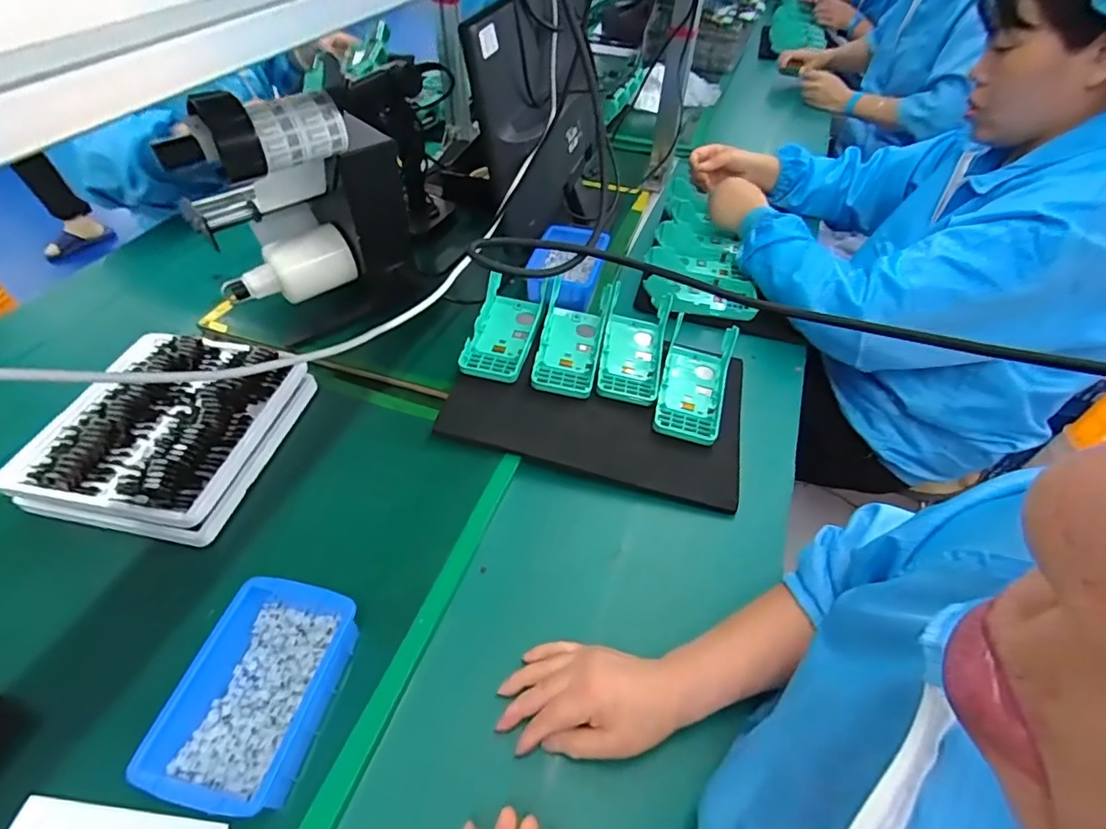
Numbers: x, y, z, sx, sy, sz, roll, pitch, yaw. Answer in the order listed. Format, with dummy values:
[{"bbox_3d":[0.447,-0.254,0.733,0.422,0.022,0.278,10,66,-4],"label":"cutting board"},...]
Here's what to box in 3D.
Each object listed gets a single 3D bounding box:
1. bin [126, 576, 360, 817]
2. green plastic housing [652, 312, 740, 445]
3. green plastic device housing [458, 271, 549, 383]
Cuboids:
[{"bbox_3d":[-0.220,0.210,0.409,0.106,0.053,0.148,8,48,3],"label":"bin"},{"bbox_3d":[0.180,-0.050,0.685,0.080,0.014,0.207,16,49,11],"label":"green plastic housing"},{"bbox_3d":[-0.060,-0.118,0.700,0.082,0.029,0.178,10,48,5],"label":"green plastic device housing"}]

